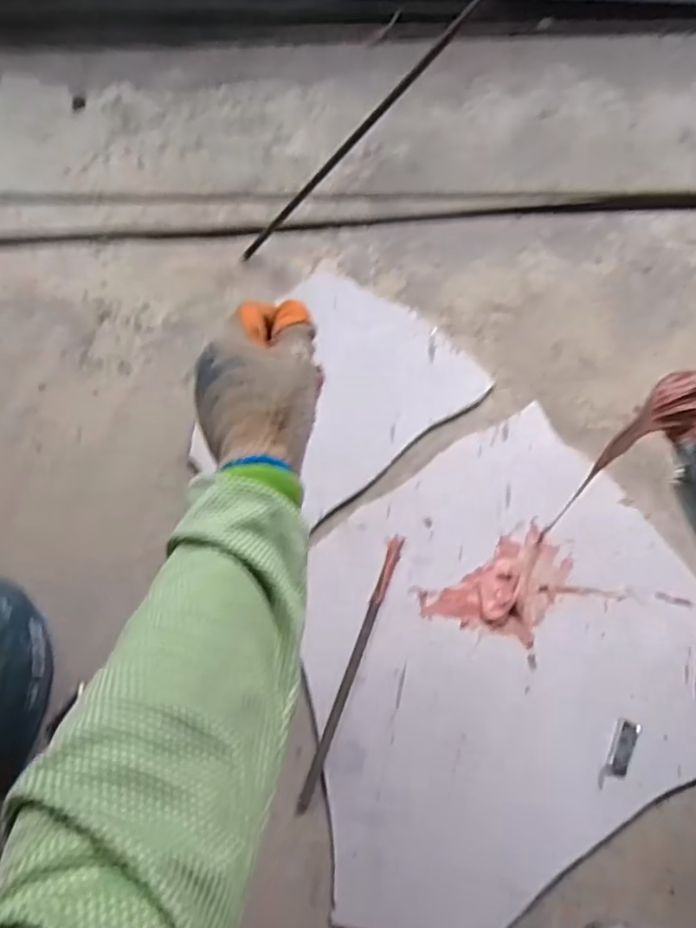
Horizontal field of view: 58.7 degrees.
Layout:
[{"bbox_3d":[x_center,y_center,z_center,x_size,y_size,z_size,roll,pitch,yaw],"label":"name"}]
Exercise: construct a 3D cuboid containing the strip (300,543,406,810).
[{"bbox_3d":[0.006,0.203,0.624,0.015,0.004,0.276,18,70,9],"label":"strip"}]

